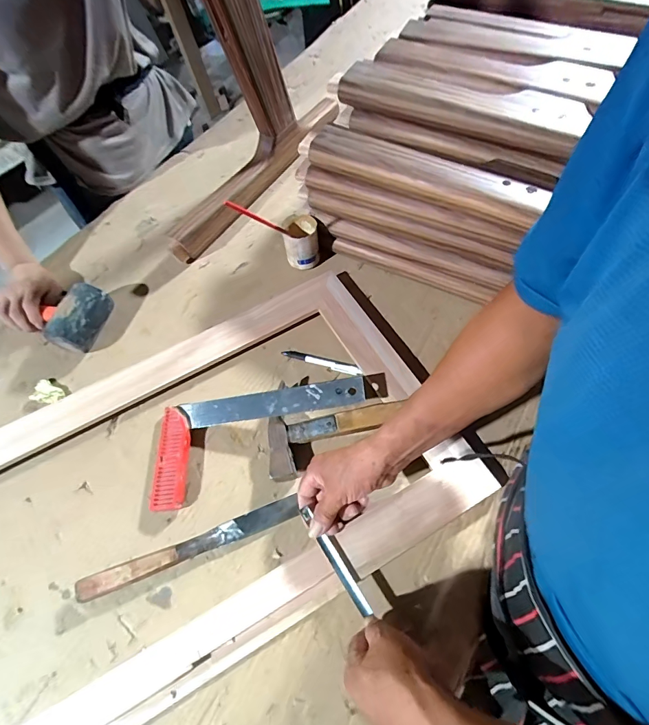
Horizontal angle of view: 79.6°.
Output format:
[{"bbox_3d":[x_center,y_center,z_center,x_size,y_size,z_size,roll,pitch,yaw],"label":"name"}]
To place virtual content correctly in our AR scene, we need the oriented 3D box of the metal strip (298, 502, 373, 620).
[{"bbox_3d":[0.011,0.232,0.460,0.015,0.009,0.132,-32,67,-14],"label":"metal strip"}]

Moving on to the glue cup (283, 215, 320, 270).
[{"bbox_3d":[-0.041,-0.215,0.703,0.062,0.075,0.065,-3,60,2],"label":"glue cup"}]

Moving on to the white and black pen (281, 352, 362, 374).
[{"bbox_3d":[-0.006,-0.001,0.619,0.132,0.009,0.014,14,62,11],"label":"white and black pen"}]

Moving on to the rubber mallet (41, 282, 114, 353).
[{"bbox_3d":[-0.537,-0.078,0.661,0.325,0.072,0.097,3,61,6],"label":"rubber mallet"}]

